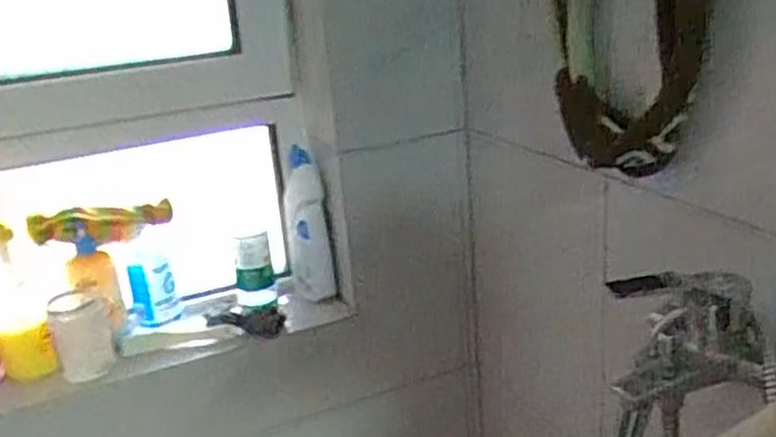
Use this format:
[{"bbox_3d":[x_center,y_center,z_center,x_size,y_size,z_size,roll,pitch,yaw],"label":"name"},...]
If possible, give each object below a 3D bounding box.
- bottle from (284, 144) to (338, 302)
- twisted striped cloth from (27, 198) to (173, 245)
[{"bbox_3d":[-0.127,0.023,1.168,0.067,0.246,0.101,-8,20,-7],"label":"bottle"},{"bbox_3d":[-0.399,0.010,1.038,0.189,0.063,0.061,-7,20,-2],"label":"twisted striped cloth"}]

